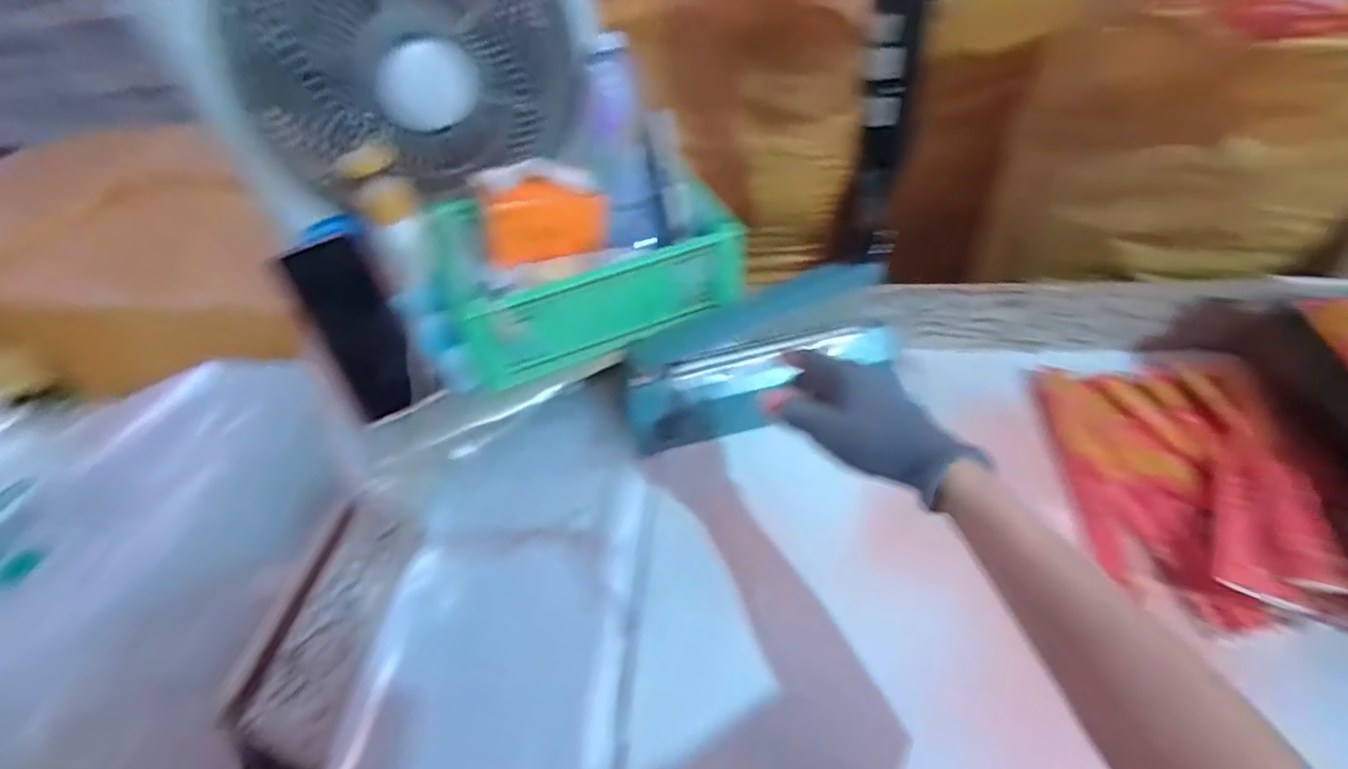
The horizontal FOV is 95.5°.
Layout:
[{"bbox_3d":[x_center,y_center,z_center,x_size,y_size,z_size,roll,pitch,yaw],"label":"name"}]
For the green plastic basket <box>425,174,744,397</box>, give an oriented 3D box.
[{"bbox_3d":[-0.090,-0.114,0.641,0.289,0.105,0.175,-17,47,-12],"label":"green plastic basket"}]

